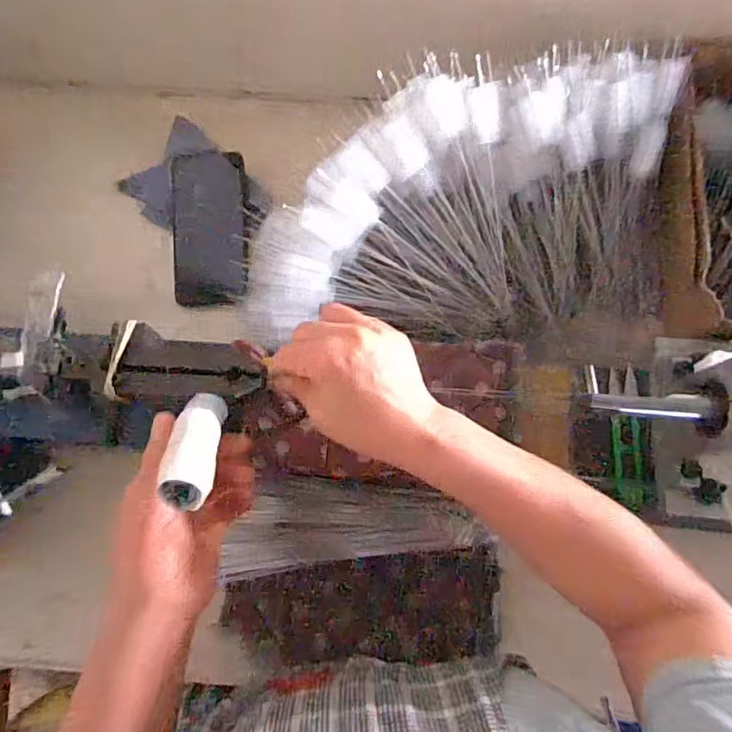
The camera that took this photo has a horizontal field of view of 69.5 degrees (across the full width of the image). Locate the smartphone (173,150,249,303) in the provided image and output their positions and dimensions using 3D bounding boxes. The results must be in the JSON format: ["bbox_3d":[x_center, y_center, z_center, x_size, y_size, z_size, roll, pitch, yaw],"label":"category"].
[{"bbox_3d":[-0.164,-0.144,0.556,0.076,0.015,0.159,-1,90,0],"label":"smartphone"}]

